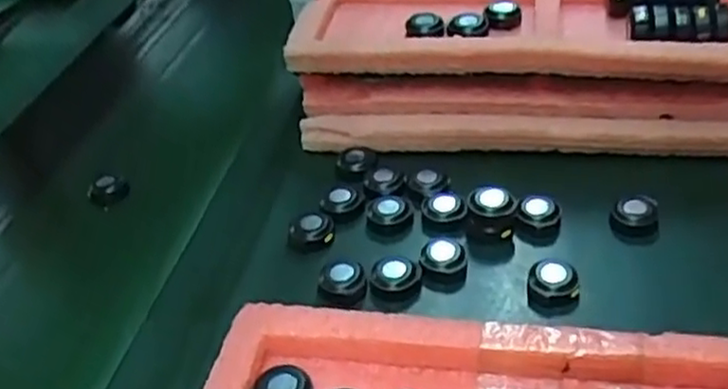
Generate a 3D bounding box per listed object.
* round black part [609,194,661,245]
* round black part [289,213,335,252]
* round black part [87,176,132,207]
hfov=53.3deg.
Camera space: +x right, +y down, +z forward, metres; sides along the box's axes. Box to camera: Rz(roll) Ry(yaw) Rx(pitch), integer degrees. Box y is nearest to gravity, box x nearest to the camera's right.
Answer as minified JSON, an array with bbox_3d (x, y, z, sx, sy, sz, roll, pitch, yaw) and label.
[{"bbox_3d":[0.171,0.015,0.460,0.028,0.020,0.028,-6,38,4],"label":"round black part"},{"bbox_3d":[-0.034,0.025,0.474,0.029,0.016,0.029,-6,38,4],"label":"round black part"},{"bbox_3d":[-0.196,-0.004,0.556,0.022,0.018,0.023,-6,38,4],"label":"round black part"}]

